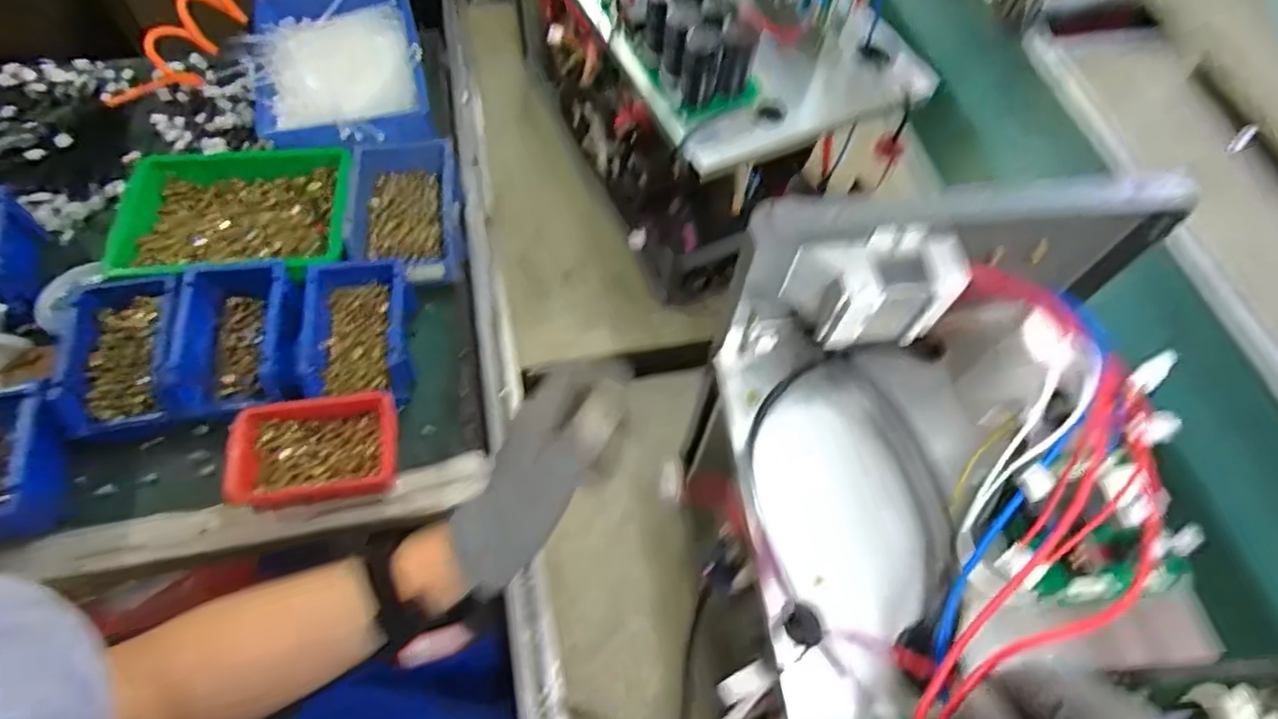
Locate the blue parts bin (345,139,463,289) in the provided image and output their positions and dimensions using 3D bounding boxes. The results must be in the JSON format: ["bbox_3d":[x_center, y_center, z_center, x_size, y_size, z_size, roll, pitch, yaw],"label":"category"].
[{"bbox_3d":[-0.284,-0.176,0.760,0.129,0.054,0.186,-8,63,-8],"label":"blue parts bin"}]

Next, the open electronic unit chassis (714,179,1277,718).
[{"bbox_3d":[0.206,0.143,0.351,0.257,0.203,0.456,-1,63,-4],"label":"open electronic unit chassis"}]

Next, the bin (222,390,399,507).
[{"bbox_3d":[-0.323,0.093,0.634,0.159,0.047,0.098,-10,64,-8],"label":"bin"}]

